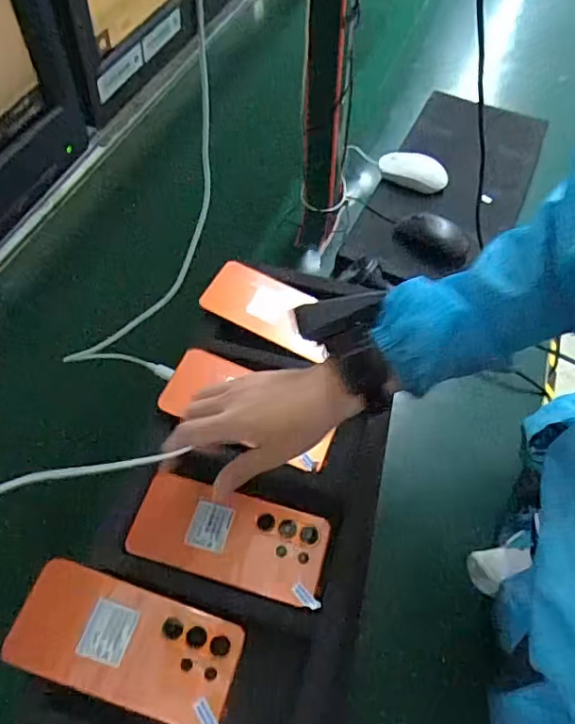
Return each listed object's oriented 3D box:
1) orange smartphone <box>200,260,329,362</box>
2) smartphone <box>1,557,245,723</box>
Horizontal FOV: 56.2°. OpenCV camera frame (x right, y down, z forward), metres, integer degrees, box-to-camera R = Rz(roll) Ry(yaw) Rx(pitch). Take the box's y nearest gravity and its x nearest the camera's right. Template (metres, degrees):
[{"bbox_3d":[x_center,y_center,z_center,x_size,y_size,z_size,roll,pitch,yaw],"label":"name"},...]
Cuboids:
[{"bbox_3d":[-0.020,-0.063,0.600,0.140,0.007,0.074,25,60,4],"label":"orange smartphone"},{"bbox_3d":[-0.123,0.219,0.418,0.171,0.012,0.080,18,57,-3],"label":"smartphone"}]

